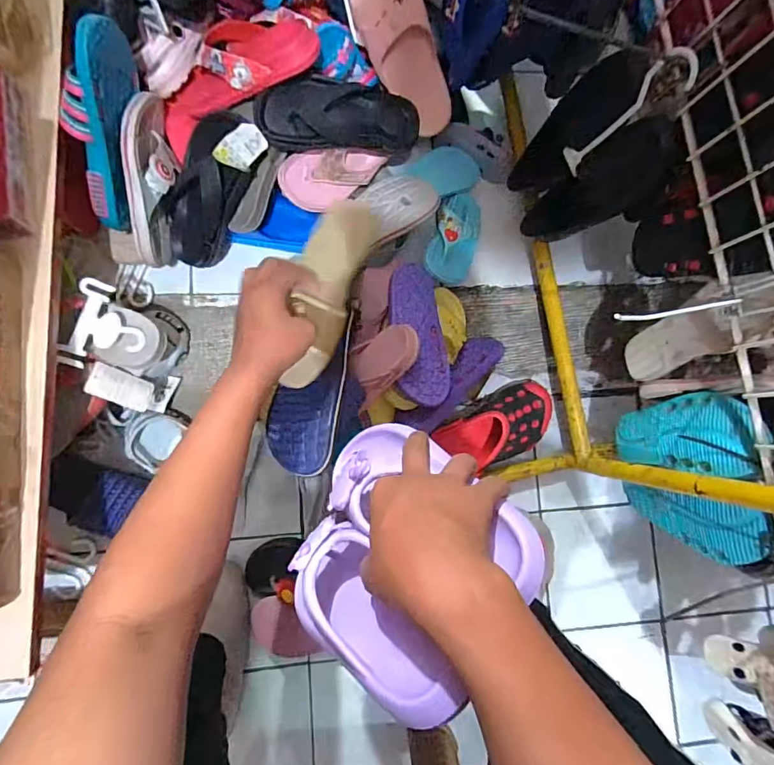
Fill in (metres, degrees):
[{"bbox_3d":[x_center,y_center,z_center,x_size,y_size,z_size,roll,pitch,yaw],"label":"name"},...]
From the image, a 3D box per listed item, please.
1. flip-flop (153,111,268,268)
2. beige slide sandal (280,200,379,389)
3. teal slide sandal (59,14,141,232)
[{"bbox_3d":[-0.244,-0.261,0.630,0.095,0.074,0.212,43,125,1],"label":"flip-flop"},{"bbox_3d":[-0.069,-0.105,0.556,0.072,0.051,0.226,13,84,-4],"label":"beige slide sandal"},{"bbox_3d":[-0.347,-0.307,0.567,0.055,0.102,0.228,18,123,-3],"label":"teal slide sandal"}]

